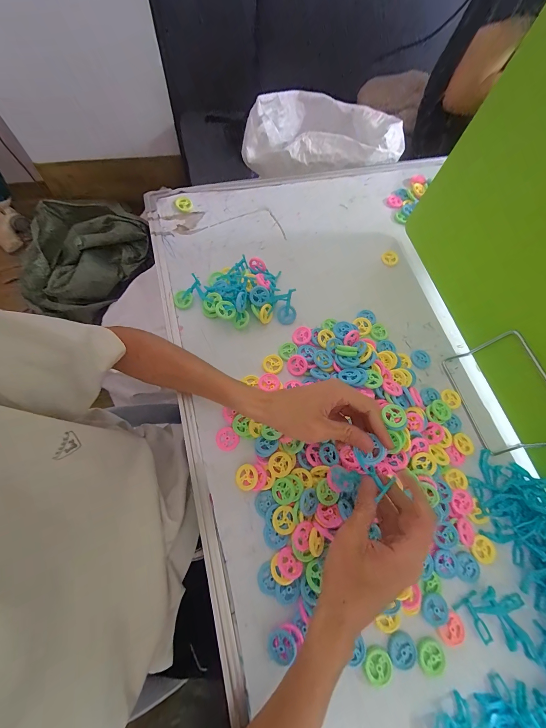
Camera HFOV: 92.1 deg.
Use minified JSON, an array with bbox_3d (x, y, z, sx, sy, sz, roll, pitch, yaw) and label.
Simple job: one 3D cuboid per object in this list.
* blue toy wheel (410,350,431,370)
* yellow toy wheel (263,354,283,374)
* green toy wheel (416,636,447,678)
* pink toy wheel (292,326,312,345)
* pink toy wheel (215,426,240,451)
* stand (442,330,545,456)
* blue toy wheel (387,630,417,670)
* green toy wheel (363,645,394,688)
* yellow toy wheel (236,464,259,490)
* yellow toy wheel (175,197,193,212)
[{"bbox_3d":[0.232,-0.007,0.412,0.030,0.004,0.031,2,68,-4],"label":"blue toy wheel"},{"bbox_3d":[0.000,-0.001,0.386,0.030,0.005,0.027,7,68,-2],"label":"yellow toy wheel"},{"bbox_3d":[0.169,0.313,0.281,0.030,0.005,0.031,2,68,-4],"label":"green toy wheel"},{"bbox_3d":[0.044,-0.042,0.403,0.030,0.004,0.028,-5,74,17],"label":"pink toy wheel"},{"bbox_3d":[-0.060,0.099,0.346,0.029,0.007,0.029,2,68,-4],"label":"pink toy wheel"},{"bbox_3d":[0.308,0.042,0.356,0.056,0.085,0.149,-13,70,-9],"label":"stand"},{"bbox_3d":[0.138,0.306,0.280,0.030,0.004,0.031,2,68,-4],"label":"blue toy wheel"},{"bbox_3d":[0.110,0.316,0.275,0.030,0.004,0.031,2,68,-4],"label":"green toy wheel"},{"bbox_3d":[-0.033,0.140,0.326,0.029,0.004,0.029,-7,63,14],"label":"yellow toy wheel"},{"bbox_3d":[-0.164,-0.297,0.490,0.030,0.004,0.026,35,85,-9],"label":"yellow toy wheel"}]

